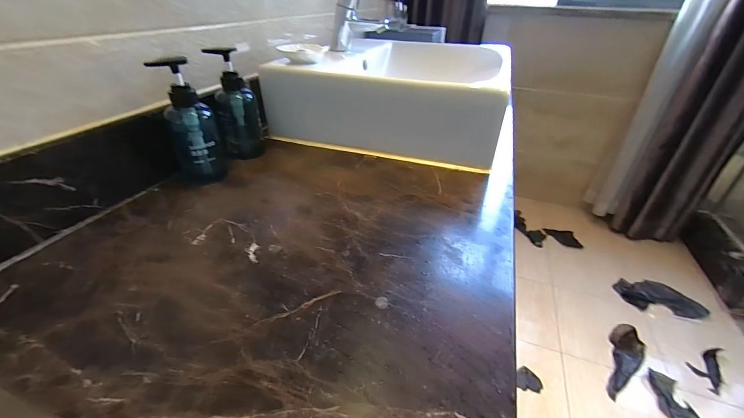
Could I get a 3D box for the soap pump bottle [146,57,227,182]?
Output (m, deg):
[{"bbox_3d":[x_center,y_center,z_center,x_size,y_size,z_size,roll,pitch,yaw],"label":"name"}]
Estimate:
[{"bbox_3d":[-0.258,-0.121,0.459,0.062,0.165,0.065,-17,38,-25],"label":"soap pump bottle"}]

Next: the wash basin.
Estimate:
[{"bbox_3d":[0.061,-0.256,0.693,0.411,0.134,0.393,12,35,16],"label":"wash basin"}]

